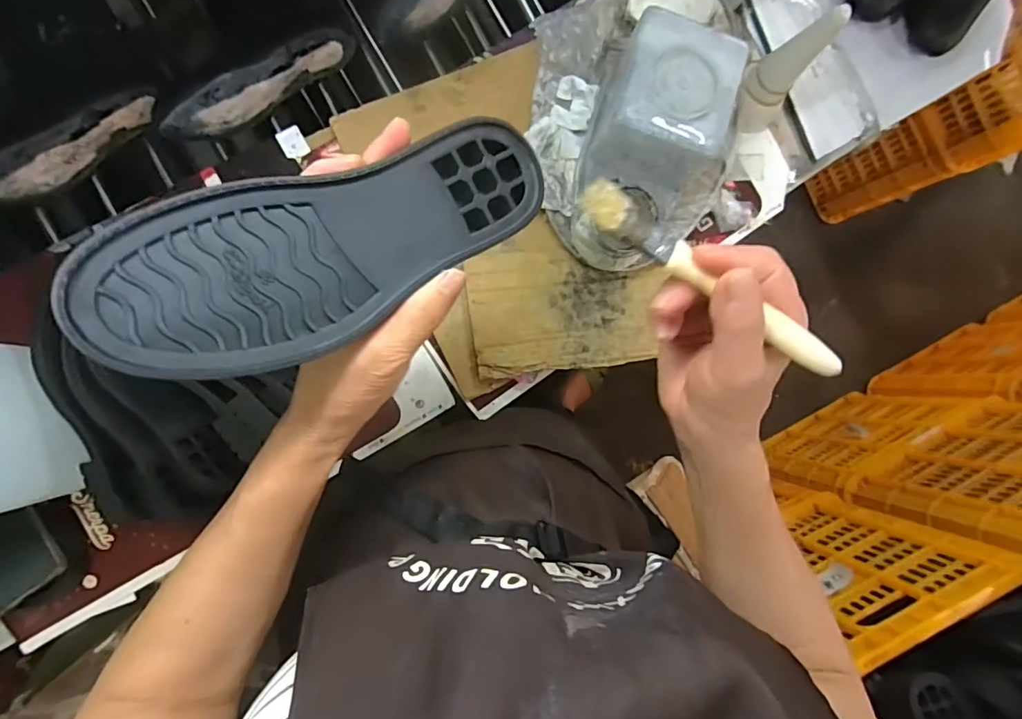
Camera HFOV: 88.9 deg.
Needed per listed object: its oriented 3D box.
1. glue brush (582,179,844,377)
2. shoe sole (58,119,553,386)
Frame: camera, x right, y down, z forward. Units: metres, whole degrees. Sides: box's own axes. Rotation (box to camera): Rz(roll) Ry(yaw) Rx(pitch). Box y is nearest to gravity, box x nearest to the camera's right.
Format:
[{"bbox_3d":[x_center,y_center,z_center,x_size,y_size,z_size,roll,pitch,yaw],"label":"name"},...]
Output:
[{"bbox_3d":[0.102,-0.039,0.257,0.155,0.019,0.025,33,83,-6],"label":"glue brush"},{"bbox_3d":[-0.074,-0.056,0.247,0.217,0.026,0.074,-29,92,-24],"label":"shoe sole"}]

